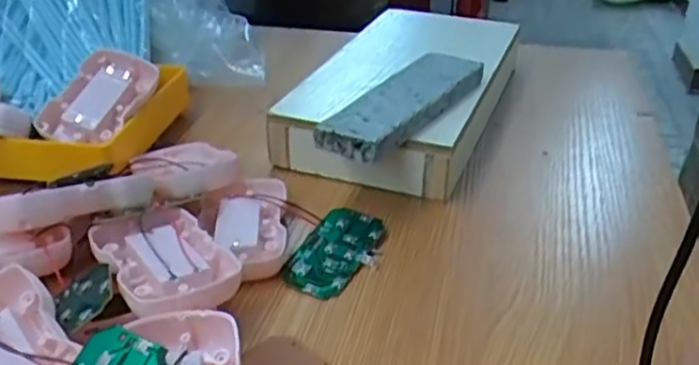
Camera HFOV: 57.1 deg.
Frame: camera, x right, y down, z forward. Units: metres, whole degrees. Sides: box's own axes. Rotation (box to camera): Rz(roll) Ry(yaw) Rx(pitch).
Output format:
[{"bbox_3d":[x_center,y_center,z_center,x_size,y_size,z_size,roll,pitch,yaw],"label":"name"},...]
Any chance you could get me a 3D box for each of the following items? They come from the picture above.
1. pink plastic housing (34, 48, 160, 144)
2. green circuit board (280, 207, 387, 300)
[{"bbox_3d":[-0.177,-0.060,0.455,0.056,0.015,0.081,23,58,2],"label":"pink plastic housing"},{"bbox_3d":[-0.006,0.039,0.378,0.041,0.011,0.069,17,35,26],"label":"green circuit board"}]

